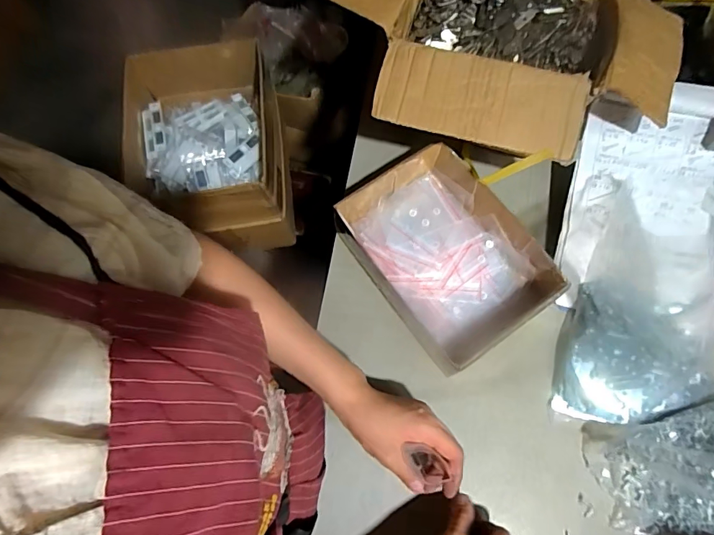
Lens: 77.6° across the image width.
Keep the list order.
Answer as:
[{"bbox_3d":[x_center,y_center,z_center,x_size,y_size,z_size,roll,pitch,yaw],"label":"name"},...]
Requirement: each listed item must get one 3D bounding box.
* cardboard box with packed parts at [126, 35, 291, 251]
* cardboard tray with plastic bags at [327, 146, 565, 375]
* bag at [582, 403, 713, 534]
[{"bbox_3d":[-0.271,-0.229,0.797,0.231,0.132,0.315,-11,71,-3],"label":"cardboard box with packed parts"},{"bbox_3d":[0.112,-0.019,0.571,0.182,0.068,0.253,-34,73,-10],"label":"cardboard tray with plastic bags"},{"bbox_3d":[0.388,0.224,0.481,0.216,0.089,0.135,-11,71,-3],"label":"bag"}]

